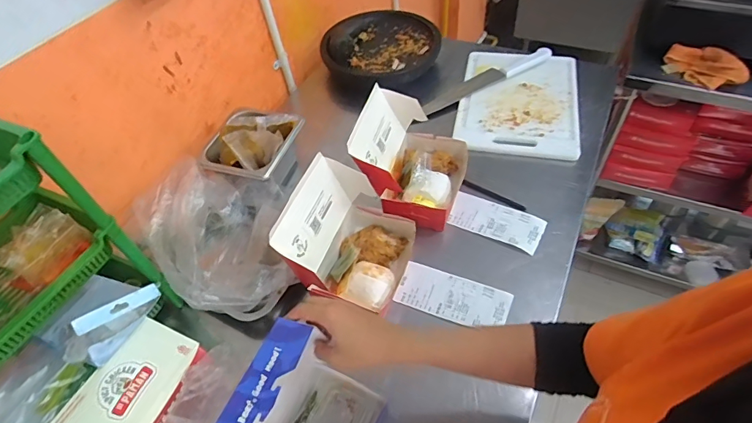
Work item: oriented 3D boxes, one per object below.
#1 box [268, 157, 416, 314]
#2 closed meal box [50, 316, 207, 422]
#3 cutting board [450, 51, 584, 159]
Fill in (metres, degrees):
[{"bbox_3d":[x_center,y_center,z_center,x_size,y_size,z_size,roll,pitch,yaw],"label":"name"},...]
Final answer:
[{"bbox_3d":[-0.039,0.043,0.678,0.156,0.162,0.196,14,53,18],"label":"box"},{"bbox_3d":[-0.325,0.242,0.590,0.116,0.045,0.173,19,54,21],"label":"closed meal box"},{"bbox_3d":[0.321,-0.252,0.981,0.247,0.025,0.343,9,55,12],"label":"cutting board"}]

